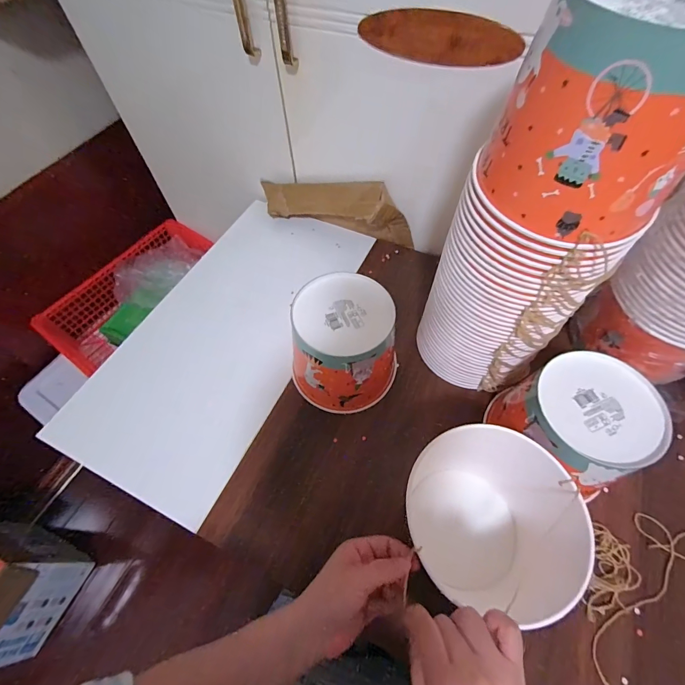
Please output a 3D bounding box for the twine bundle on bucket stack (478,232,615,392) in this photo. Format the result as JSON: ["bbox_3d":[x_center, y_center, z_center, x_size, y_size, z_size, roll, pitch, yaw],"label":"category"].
[{"bbox_3d":[0.221,-0.017,0.397,0.065,0.271,0.028,-27,62,-13],"label":"twine bundle on bucket stack"}]

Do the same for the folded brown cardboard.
[{"bbox_3d":[-0.026,-0.260,0.671,0.326,0.116,0.066,25,64,16],"label":"folded brown cardboard"}]

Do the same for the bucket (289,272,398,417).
[{"bbox_3d":[0.004,0.008,0.493,0.136,0.133,0.142,-1,60,2],"label":"bucket"}]

